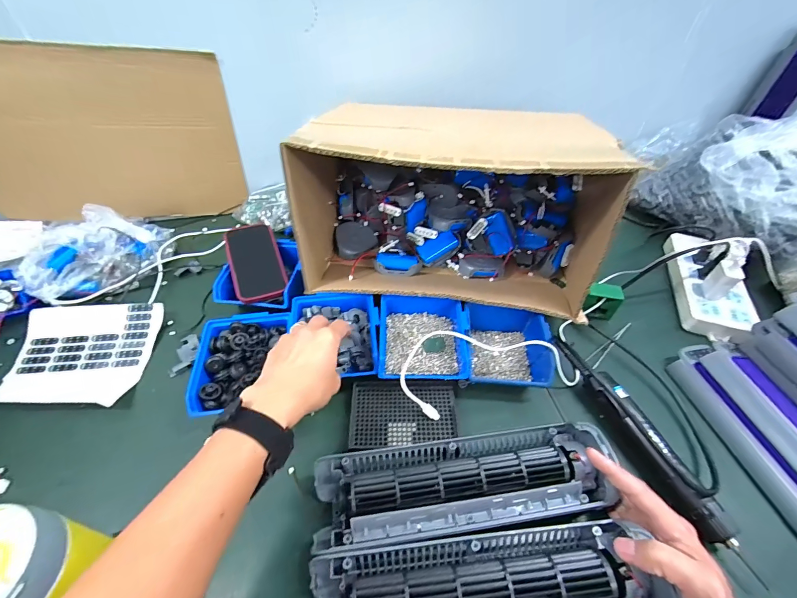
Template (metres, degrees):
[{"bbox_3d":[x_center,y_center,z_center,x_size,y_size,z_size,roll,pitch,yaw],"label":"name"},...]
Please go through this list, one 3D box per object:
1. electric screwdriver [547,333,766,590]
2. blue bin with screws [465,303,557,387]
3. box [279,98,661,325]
[{"bbox_3d":[0.292,0.161,0.431,0.030,0.031,0.289,-16,50,-15],"label":"electric screwdriver"},{"bbox_3d":[0.150,0.075,0.499,0.115,0.068,0.118,4,47,3],"label":"blue bin with screws"},{"bbox_3d":[0.076,-0.133,0.528,0.402,0.238,0.234,6,48,5],"label":"box"}]

